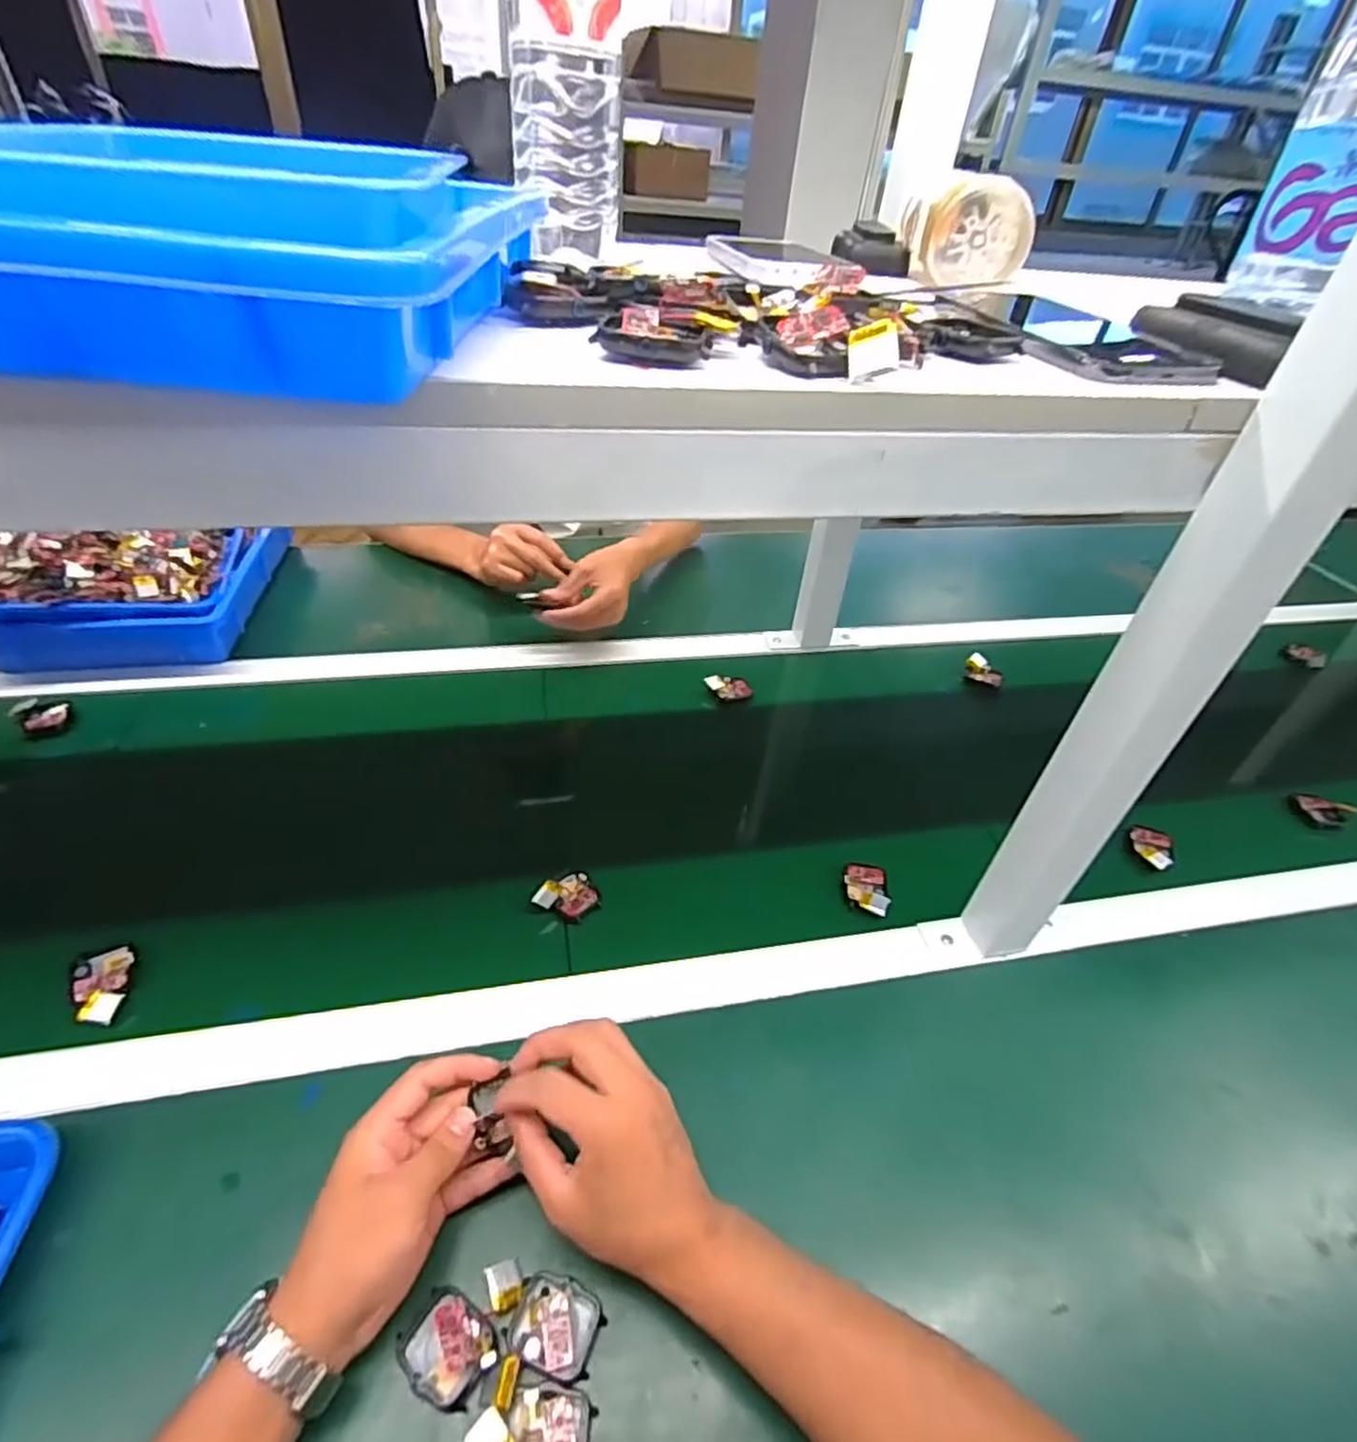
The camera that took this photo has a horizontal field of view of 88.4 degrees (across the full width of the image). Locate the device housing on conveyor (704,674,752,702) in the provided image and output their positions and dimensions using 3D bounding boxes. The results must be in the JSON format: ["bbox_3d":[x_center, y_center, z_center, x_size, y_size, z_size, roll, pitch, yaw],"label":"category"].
[{"bbox_3d":[0.058,-0.039,0.809,0.052,0.014,0.034,-6,42,-14],"label":"device housing on conveyor"}]

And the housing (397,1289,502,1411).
[{"bbox_3d":[-0.118,0.323,0.359,0.046,0.016,0.039,29,46,25],"label":"housing"}]

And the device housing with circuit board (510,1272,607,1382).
[{"bbox_3d":[-0.065,0.322,0.372,0.044,0.012,0.040,12,41,7],"label":"device housing with circuit board"}]

